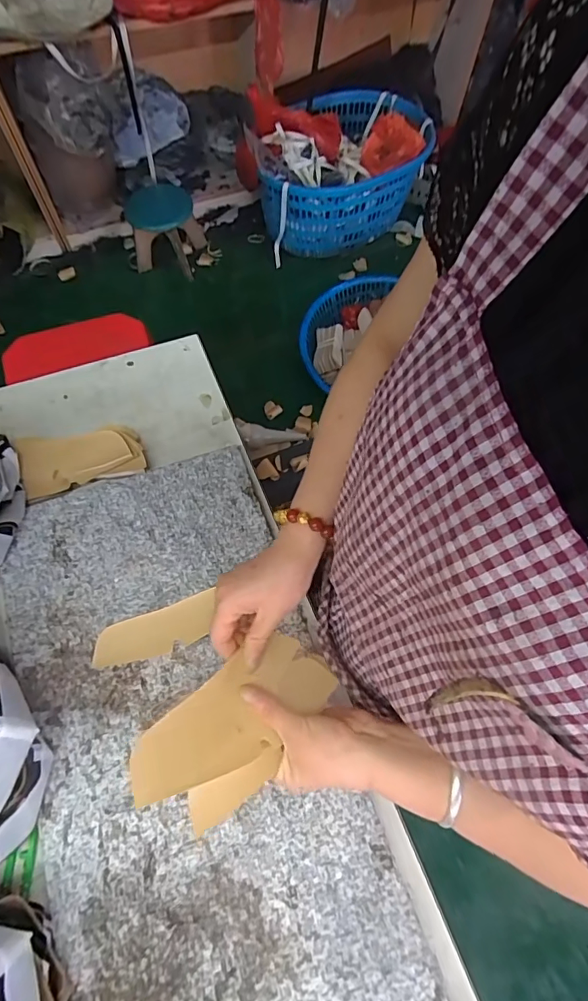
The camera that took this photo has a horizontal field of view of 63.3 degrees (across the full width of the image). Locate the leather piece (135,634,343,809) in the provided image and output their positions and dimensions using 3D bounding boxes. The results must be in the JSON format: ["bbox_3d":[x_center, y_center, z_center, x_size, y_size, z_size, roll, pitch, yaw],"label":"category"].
[{"bbox_3d":[-0.043,0.168,0.376,0.173,0.010,0.071,-24,73,-42],"label":"leather piece"}]

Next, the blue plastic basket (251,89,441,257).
[{"bbox_3d":[0.153,-1.103,1.615,0.543,0.333,0.447,5,67,0],"label":"blue plastic basket"}]

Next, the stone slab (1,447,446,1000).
[{"bbox_3d":[-0.109,0.237,0.489,0.301,0.023,0.592,-20,69,-11],"label":"stone slab"}]

